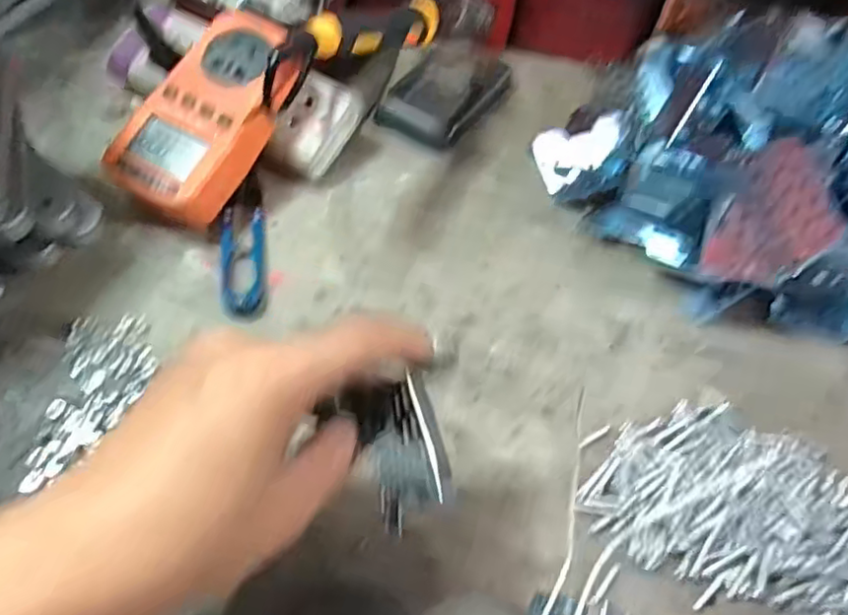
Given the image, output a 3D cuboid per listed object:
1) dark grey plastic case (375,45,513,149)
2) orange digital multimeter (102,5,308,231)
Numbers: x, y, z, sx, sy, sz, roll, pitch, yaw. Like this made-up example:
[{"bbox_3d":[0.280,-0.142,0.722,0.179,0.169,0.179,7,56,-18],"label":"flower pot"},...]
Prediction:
[{"bbox_3d":[0.016,-0.155,0.467,0.063,0.017,0.097,28,57,14],"label":"dark grey plastic case"},{"bbox_3d":[-0.128,-0.111,0.386,0.065,0.039,0.130,30,77,12],"label":"orange digital multimeter"}]

